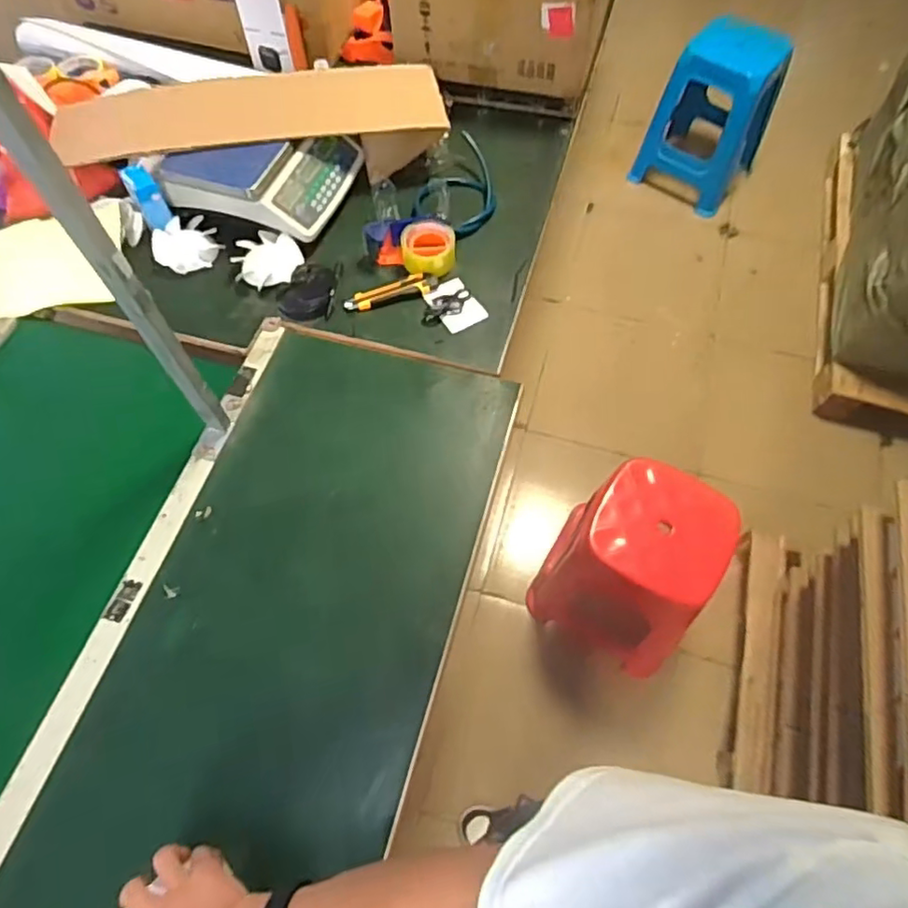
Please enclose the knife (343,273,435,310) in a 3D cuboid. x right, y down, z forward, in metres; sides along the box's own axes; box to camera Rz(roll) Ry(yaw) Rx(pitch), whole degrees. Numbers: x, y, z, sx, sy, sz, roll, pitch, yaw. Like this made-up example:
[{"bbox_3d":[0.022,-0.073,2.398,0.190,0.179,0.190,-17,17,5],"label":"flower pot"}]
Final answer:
[{"bbox_3d":[-0.105,-0.269,0.987,0.157,0.012,0.046,-17,65,-8],"label":"knife"}]

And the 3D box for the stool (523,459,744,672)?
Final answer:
[{"bbox_3d":[0.371,0.239,1.275,0.302,0.393,0.289,29,67,13],"label":"stool"}]

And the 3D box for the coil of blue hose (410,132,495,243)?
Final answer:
[{"bbox_3d":[0.026,-0.493,1.099,0.128,0.056,0.219,27,67,13],"label":"coil of blue hose"}]

